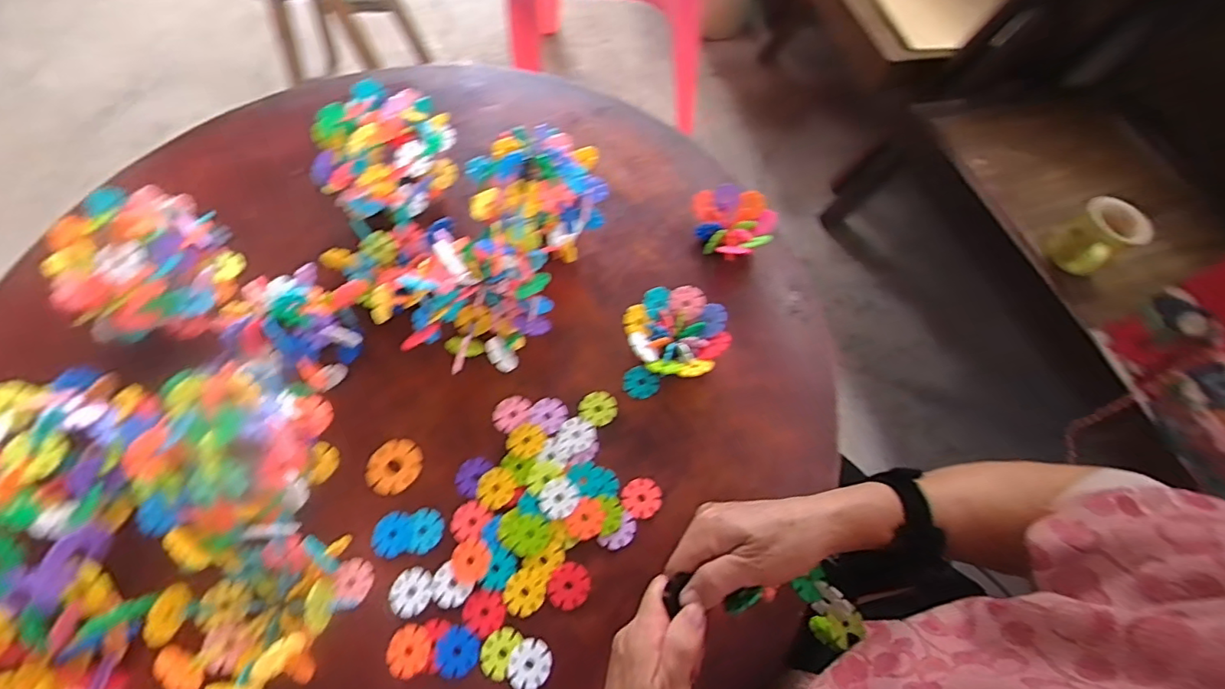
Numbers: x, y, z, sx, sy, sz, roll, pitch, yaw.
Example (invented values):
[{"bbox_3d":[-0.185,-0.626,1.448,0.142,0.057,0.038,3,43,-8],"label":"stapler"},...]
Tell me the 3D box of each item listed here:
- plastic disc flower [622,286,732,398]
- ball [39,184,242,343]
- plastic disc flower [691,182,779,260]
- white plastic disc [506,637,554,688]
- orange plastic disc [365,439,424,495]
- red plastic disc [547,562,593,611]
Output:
[{"bbox_3d":[0.059,-0.006,0.518,0.091,0.036,0.092,-1,66,-1],"label":"plastic disc flower"},{"bbox_3d":[-0.416,-0.077,0.497,0.121,0.091,0.116,0,66,0],"label":"ball"},{"bbox_3d":[0.127,-0.125,0.584,0.073,0.043,0.078,0,66,0],"label":"plastic disc flower"},{"bbox_3d":[-0.062,0.240,0.416,0.035,0.004,0.033,0,66,0],"label":"white plastic disc"},{"bbox_3d":[-0.190,0.105,0.482,0.045,0.004,0.048,0,66,0],"label":"orange plastic disc"},{"bbox_3d":[-0.034,0.192,0.441,0.034,0.004,0.032,0,66,0],"label":"red plastic disc"}]

